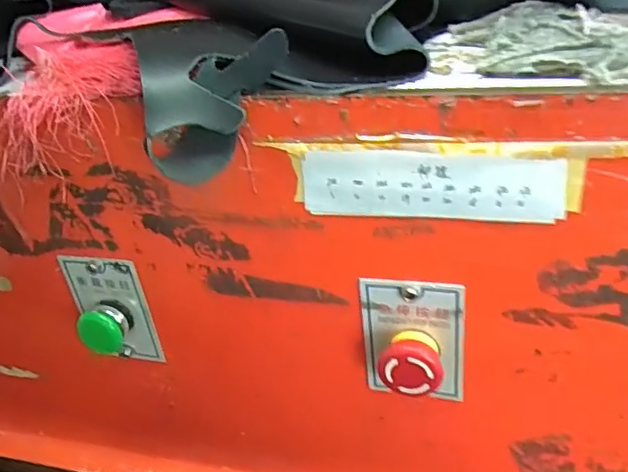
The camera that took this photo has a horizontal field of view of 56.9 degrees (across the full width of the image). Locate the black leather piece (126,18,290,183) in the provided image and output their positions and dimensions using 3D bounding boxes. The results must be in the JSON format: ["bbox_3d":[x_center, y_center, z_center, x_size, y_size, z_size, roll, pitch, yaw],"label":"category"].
[{"bbox_3d":[-0.061,-0.084,0.332,0.074,0.063,0.106,-14,29,-13],"label":"black leather piece"}]

